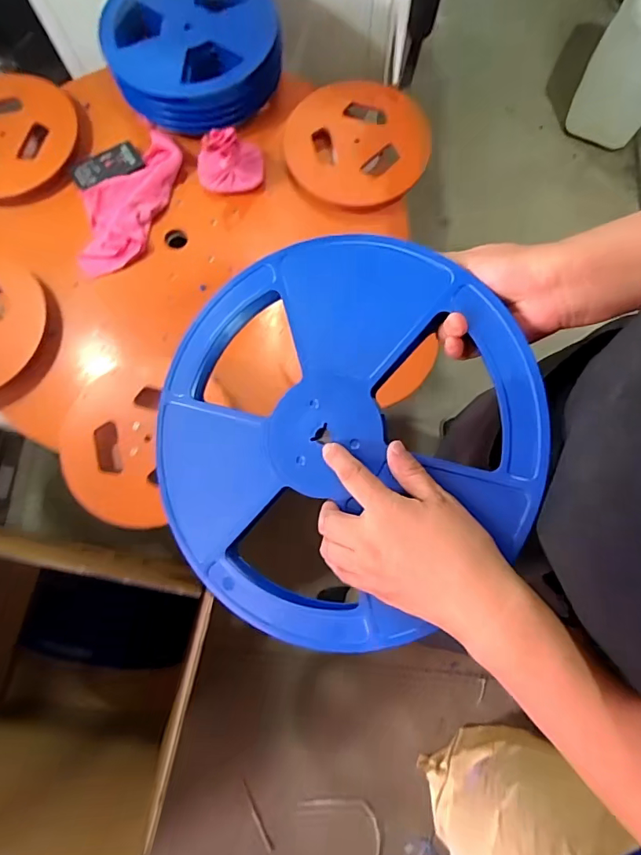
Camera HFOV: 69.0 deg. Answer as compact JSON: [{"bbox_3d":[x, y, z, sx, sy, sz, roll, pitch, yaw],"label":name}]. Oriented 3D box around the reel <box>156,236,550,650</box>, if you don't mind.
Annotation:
[{"bbox_3d":[-0.002,0.005,0.381,0.313,0.017,0.305,-2,85,21],"label":"reel"}]

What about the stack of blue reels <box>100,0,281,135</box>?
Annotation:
[{"bbox_3d":[-0.246,-0.739,0.907,0.337,0.088,0.316,-18,78,-5],"label":"stack of blue reels"}]

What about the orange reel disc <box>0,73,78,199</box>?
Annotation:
[{"bbox_3d":[-0.607,-0.564,0.893,0.258,0.028,0.258,0,77,-1],"label":"orange reel disc"}]

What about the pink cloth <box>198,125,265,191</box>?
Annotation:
[{"bbox_3d":[-0.171,-0.505,0.850,0.124,0.099,0.088,-12,77,-3],"label":"pink cloth"}]

